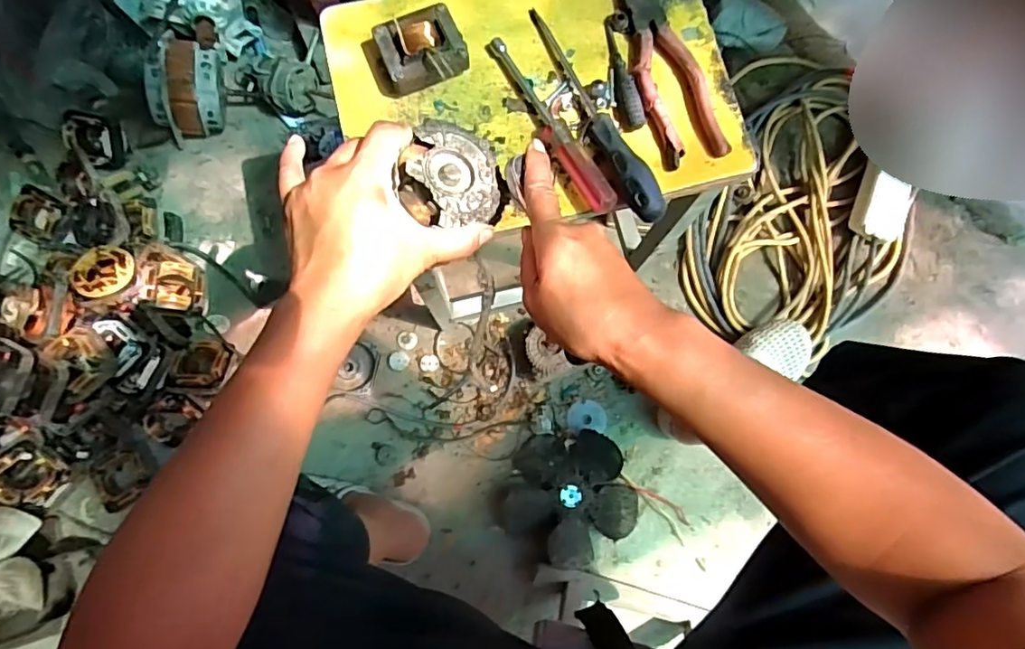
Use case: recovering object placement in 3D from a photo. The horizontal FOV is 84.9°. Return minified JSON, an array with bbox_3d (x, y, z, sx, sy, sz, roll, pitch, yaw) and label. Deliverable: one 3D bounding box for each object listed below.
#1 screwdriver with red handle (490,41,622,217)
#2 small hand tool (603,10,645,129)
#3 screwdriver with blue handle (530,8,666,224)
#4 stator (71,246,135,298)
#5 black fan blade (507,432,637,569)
[{"bbox_3d":[0.036,-0.169,0.465,0.026,0.022,0.178,-28,79,-6],"label":"screwdriver with red handle"},{"bbox_3d":[0.096,-0.218,0.479,0.019,0.014,0.109,-6,78,-1],"label":"small hand tool"},{"bbox_3d":[0.067,-0.179,0.463,0.025,0.025,0.215,-25,79,-5],"label":"screwdriver with blue handle"},{"bbox_3d":[-0.587,-0.074,0.809,0.077,0.029,0.073,-24,78,-16],"label":"stator"},{"bbox_3d":[0.087,0.245,0.827,0.187,0.034,0.178,0,78,0],"label":"black fan blade"}]

